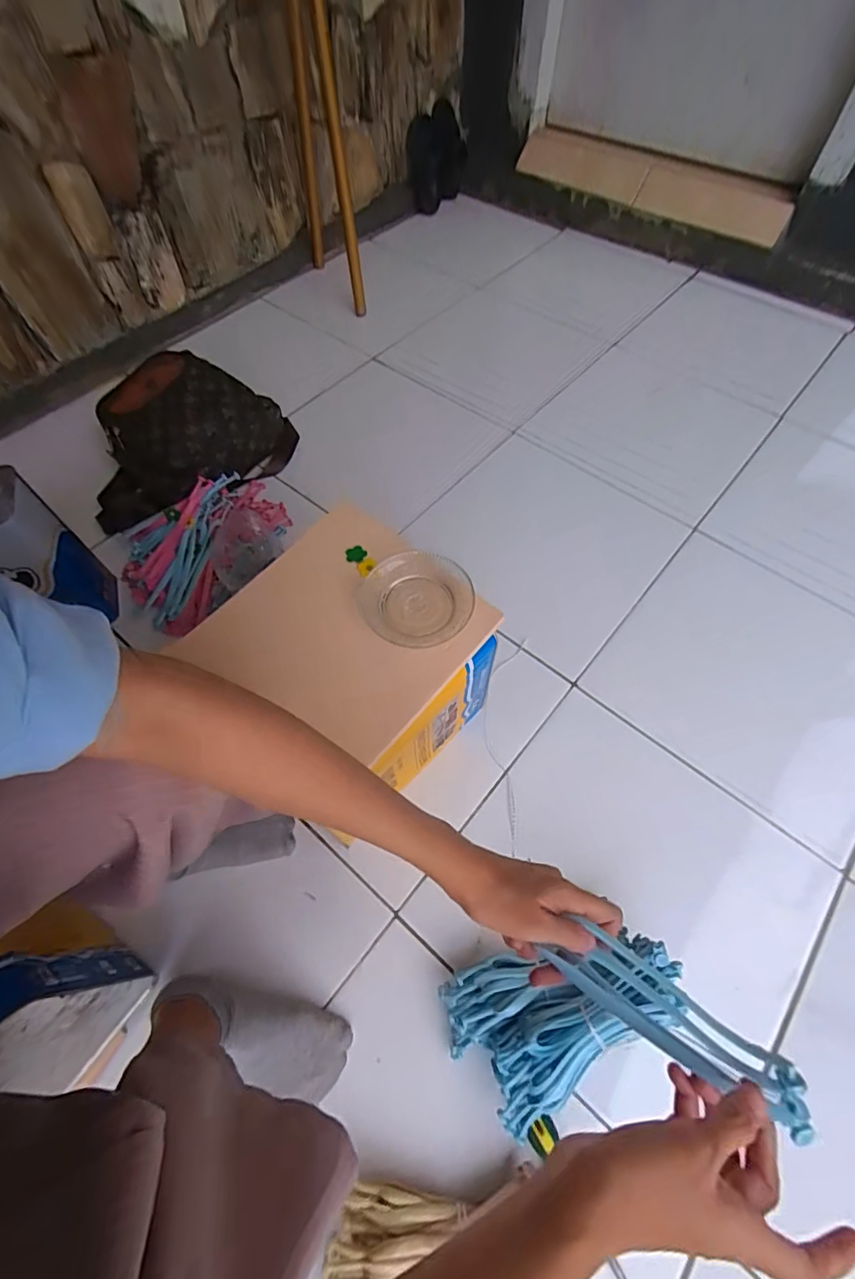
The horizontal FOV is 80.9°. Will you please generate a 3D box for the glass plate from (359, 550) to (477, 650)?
[{"bbox_3d":[-0.013,-0.041,0.531,0.118,0.020,0.111,0,61,1],"label":"glass plate"}]

